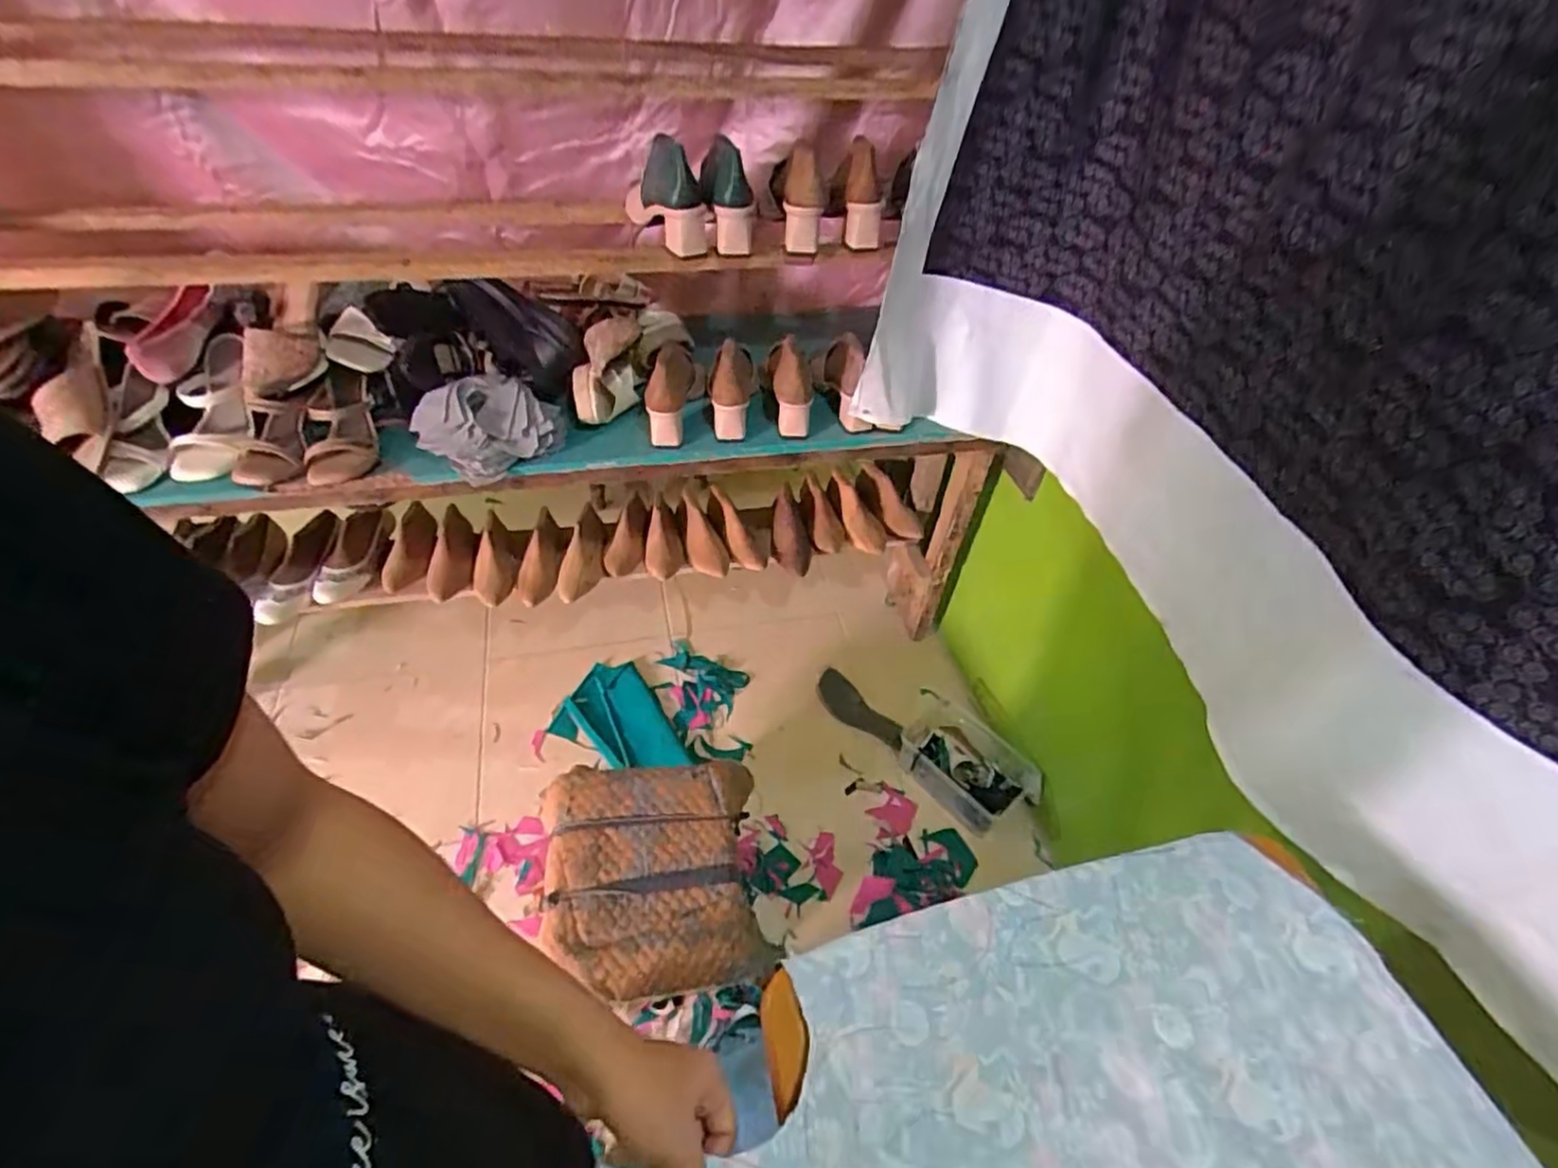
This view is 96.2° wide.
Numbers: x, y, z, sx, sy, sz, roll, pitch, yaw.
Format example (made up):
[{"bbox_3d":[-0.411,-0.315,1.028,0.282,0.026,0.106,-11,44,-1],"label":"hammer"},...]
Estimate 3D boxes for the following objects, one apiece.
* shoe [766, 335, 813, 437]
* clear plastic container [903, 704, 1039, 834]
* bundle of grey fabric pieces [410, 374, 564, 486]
[{"bbox_3d":[0.019,-0.348,1.173,0.077,0.129,0.230,4,35,-1],"label":"shoe"},{"bbox_3d":[0.373,0.366,1.403,0.187,0.053,0.274,-33,57,-29],"label":"clear plastic container"},{"bbox_3d":[-0.431,-0.238,1.044,0.198,0.067,0.166,-28,55,-27],"label":"bundle of grey fabric pieces"}]

